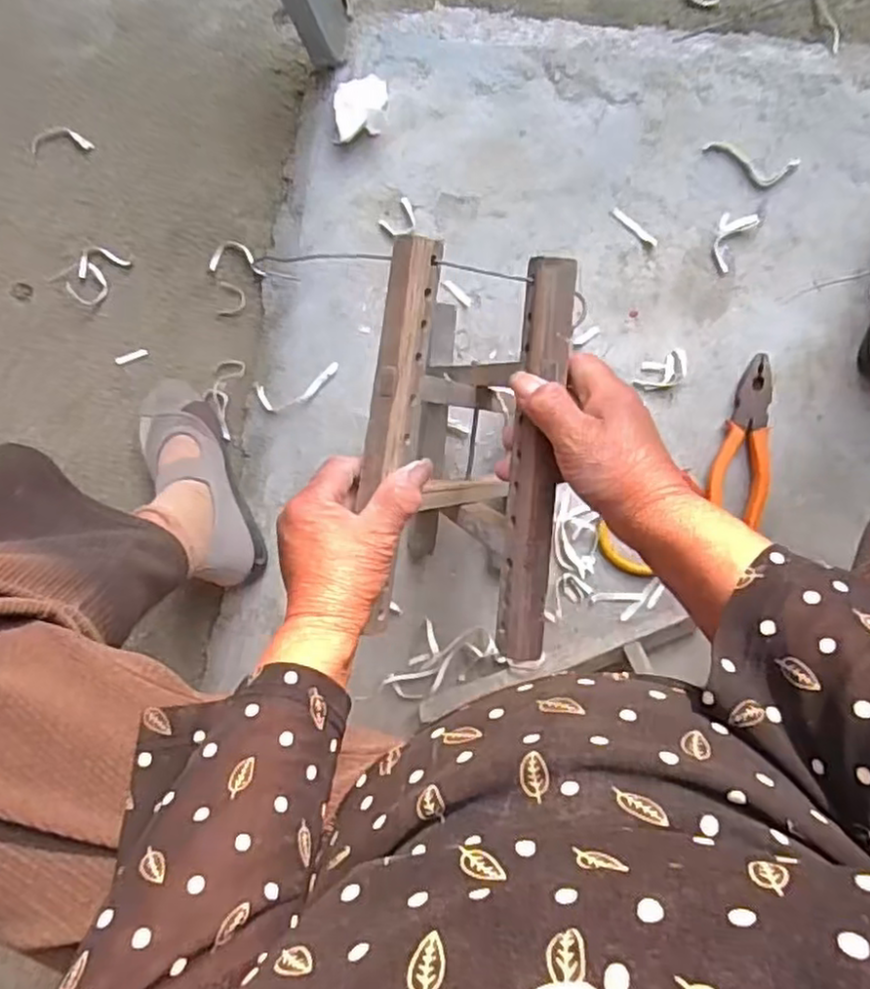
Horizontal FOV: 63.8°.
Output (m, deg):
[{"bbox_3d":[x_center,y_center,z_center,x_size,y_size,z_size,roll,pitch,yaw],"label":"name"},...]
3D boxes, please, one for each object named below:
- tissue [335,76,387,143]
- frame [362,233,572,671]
[{"bbox_3d":[-0.074,-0.393,0.710,0.052,0.021,0.067,-2,89,8],"label":"tissue"},{"bbox_3d":[0.030,-0.025,0.564,0.135,0.303,0.239,9,91,7],"label":"frame"}]

